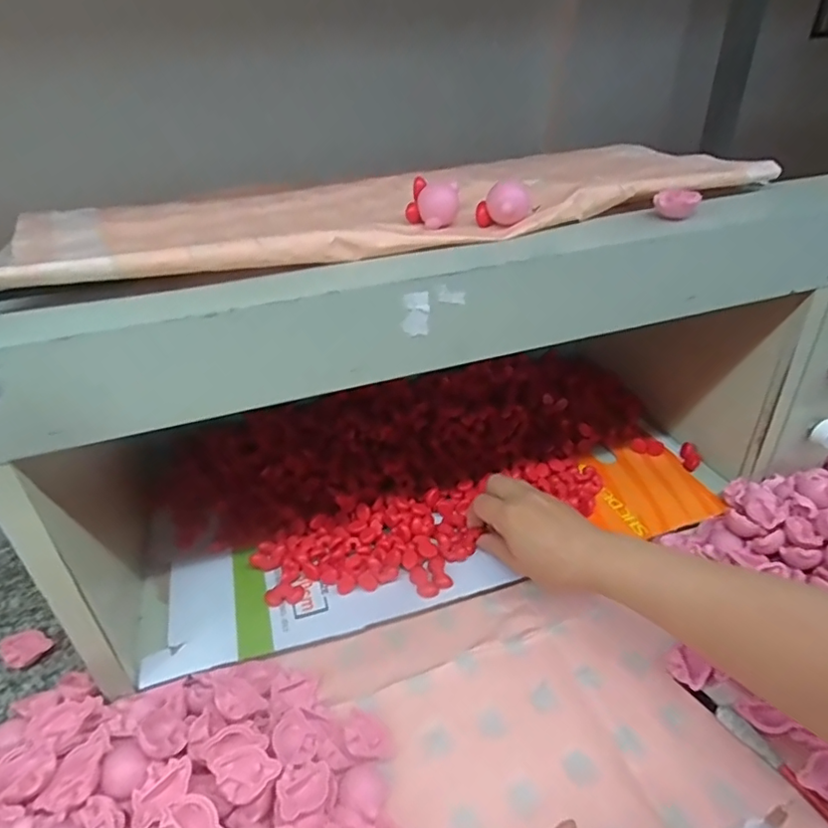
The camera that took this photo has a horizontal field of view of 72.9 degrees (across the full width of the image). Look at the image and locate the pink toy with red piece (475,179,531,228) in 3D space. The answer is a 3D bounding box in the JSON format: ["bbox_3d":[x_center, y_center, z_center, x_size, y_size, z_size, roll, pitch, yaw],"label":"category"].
[{"bbox_3d":[0.063,-0.146,0.388,0.027,0.028,0.031,-25,44,-24],"label":"pink toy with red piece"}]

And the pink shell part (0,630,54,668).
[{"bbox_3d":[-0.308,0.188,0.446,0.031,0.019,0.029,23,46,28],"label":"pink shell part"}]

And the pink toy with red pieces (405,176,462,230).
[{"bbox_3d":[0.012,-0.148,0.394,0.033,0.025,0.027,17,44,23],"label":"pink toy with red pieces"}]

